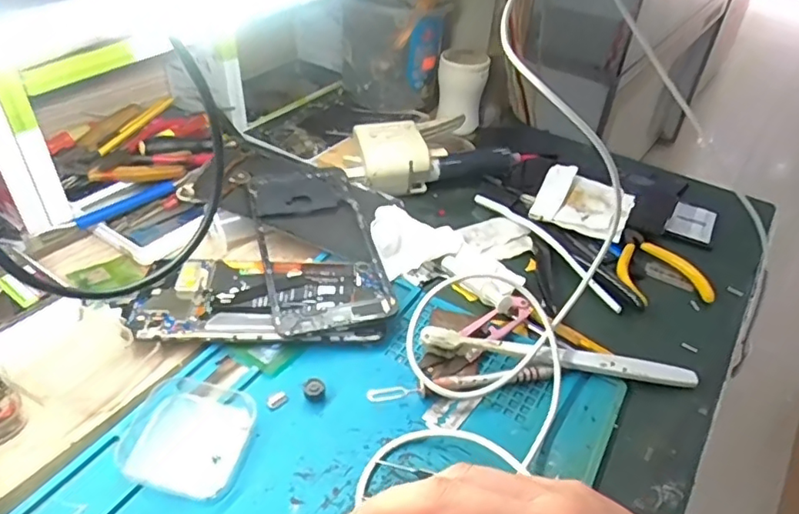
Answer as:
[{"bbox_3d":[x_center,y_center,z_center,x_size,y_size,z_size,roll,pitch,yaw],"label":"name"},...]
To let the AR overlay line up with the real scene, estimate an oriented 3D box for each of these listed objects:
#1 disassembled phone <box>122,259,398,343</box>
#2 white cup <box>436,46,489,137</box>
[{"bbox_3d":[-0.095,0.030,0.411,0.175,0.017,0.077,2,40,-5],"label":"disassembled phone"},{"bbox_3d":[0.071,-0.193,0.659,0.057,0.084,0.058,4,40,-3],"label":"white cup"}]

